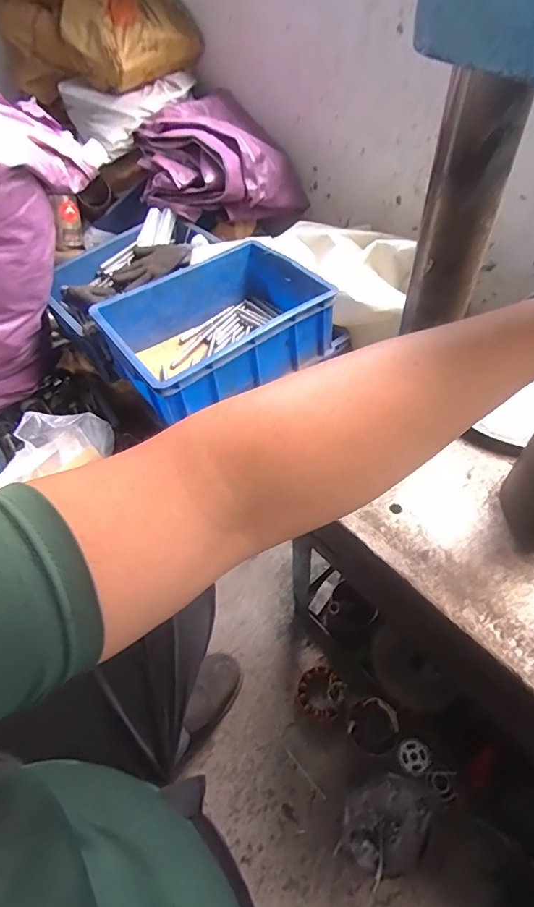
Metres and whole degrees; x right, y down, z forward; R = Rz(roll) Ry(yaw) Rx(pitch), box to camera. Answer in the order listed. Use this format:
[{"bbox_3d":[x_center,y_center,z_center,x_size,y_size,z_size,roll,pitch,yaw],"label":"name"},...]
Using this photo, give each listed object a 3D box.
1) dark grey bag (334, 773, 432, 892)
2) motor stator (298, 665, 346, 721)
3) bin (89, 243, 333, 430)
[{"bbox_3d":[0.178,0.561,0.703,0.147,0.060,0.113,-28,56,-17],"label":"dark grey bag"},{"bbox_3d":[0.095,0.425,0.831,0.077,0.044,0.079,-2,52,2],"label":"motor stator"},{"bbox_3d":[-0.098,-0.244,0.934,0.396,0.148,0.287,-31,57,-19],"label":"bin"}]

